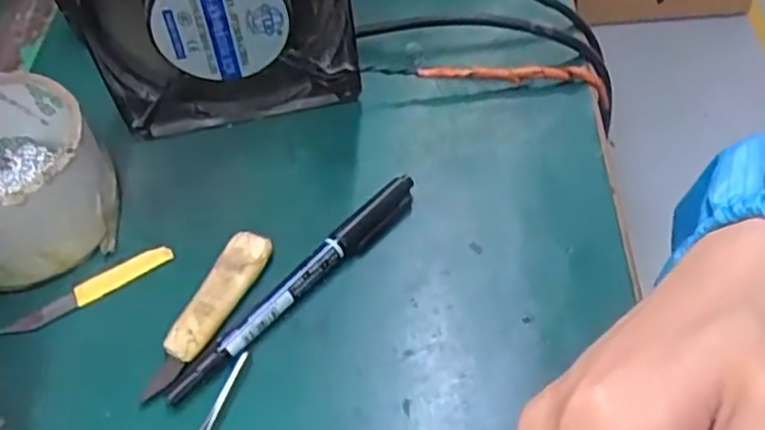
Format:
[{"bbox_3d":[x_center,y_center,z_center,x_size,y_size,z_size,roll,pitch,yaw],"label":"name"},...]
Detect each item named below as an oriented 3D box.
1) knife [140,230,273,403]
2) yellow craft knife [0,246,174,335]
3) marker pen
[{"bbox_3d":[-0.072,0.039,0.305,0.018,0.010,0.078,21,56,19],"label":"knife"},{"bbox_3d":[-0.128,0.033,0.321,0.075,0.004,0.012,-28,55,-17],"label":"yellow craft knife"},{"bbox_3d":[-0.034,0.028,0.312,0.011,0.010,0.137,35,62,27],"label":"marker pen"}]

